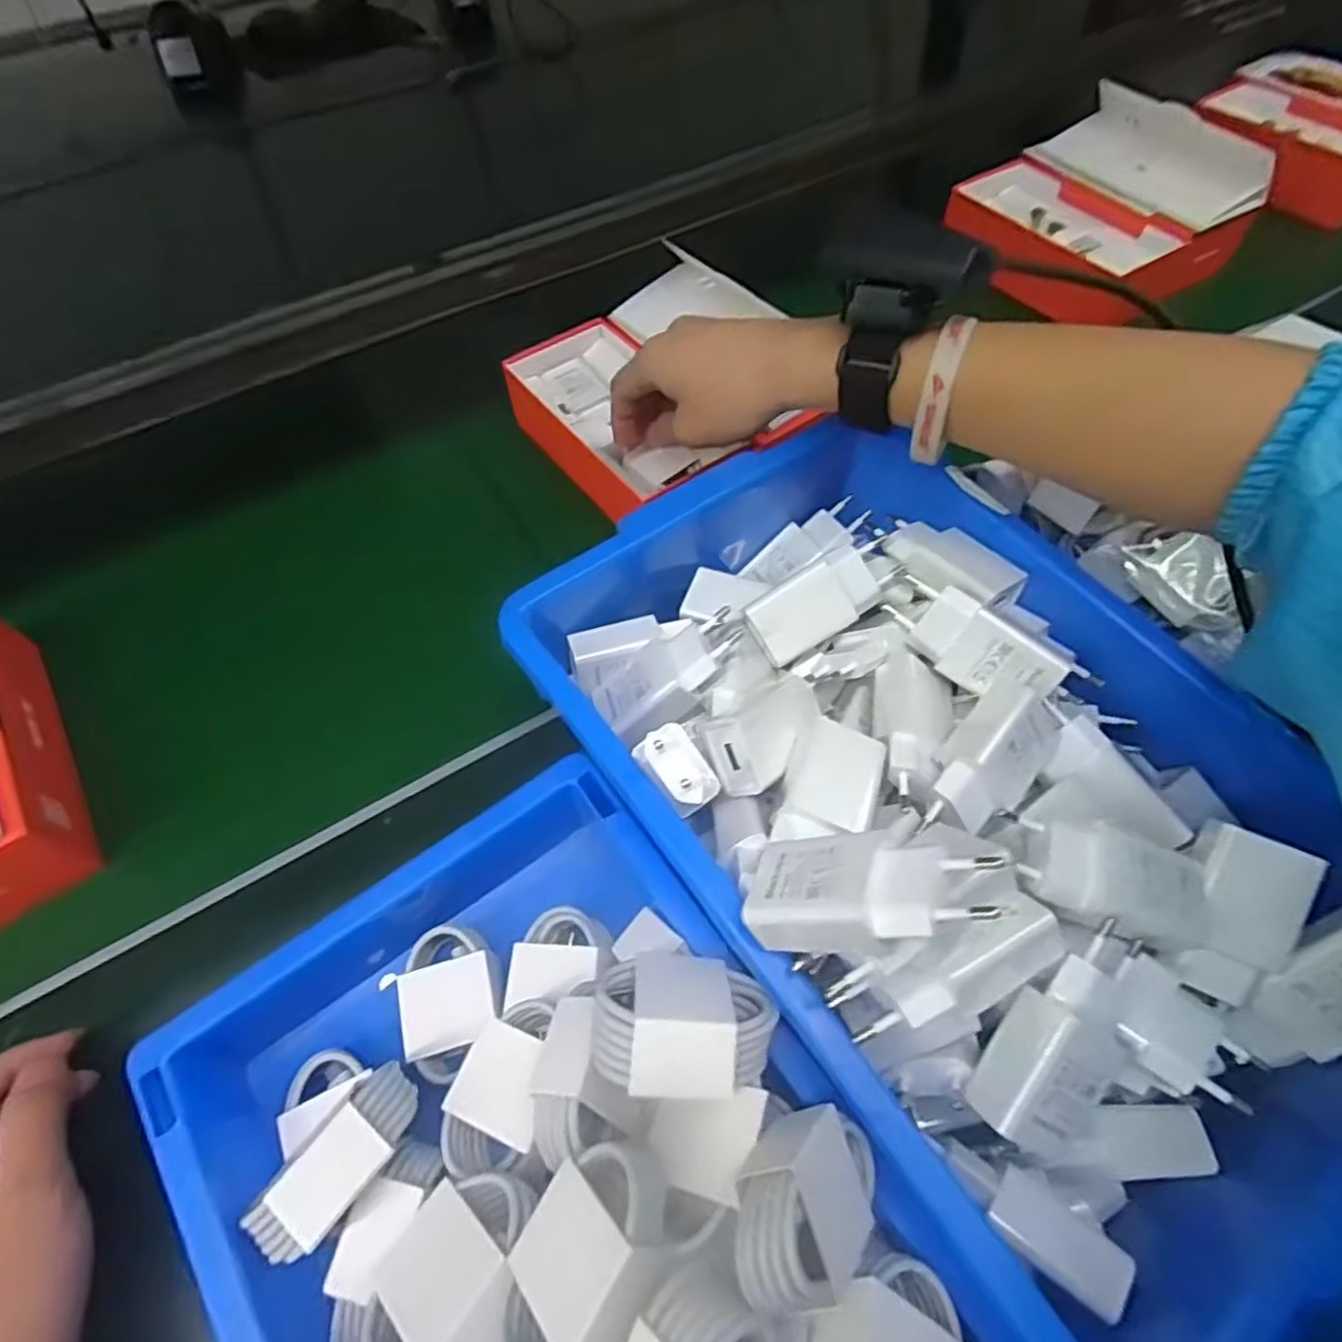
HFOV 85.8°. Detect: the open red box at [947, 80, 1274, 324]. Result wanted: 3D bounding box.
[{"bbox_3d":[0.349,-0.386,0.600,0.176,0.090,0.196,-29,60,-14],"label":"open red box"}]

